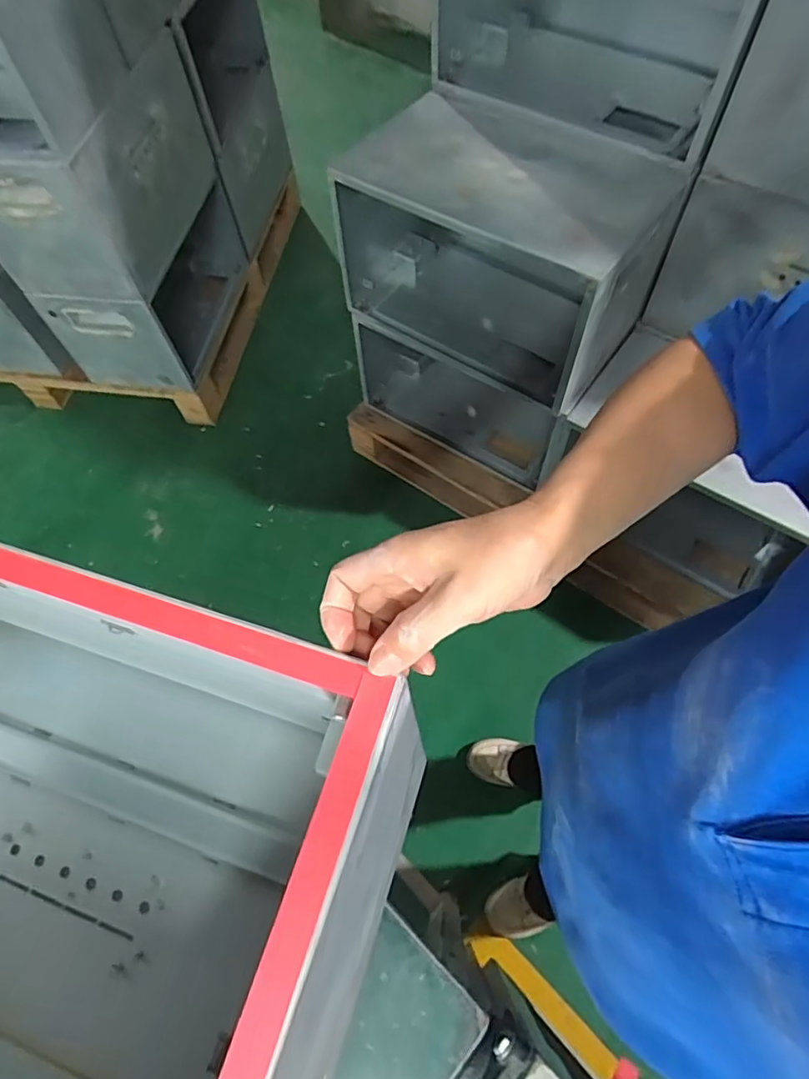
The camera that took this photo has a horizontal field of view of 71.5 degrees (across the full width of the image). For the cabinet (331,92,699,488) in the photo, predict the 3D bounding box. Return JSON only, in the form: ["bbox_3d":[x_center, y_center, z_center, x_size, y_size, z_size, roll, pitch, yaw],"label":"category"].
[{"bbox_3d":[0.178,-0.504,1.245,0.590,0.650,0.354,36,69,19],"label":"cabinet"}]

